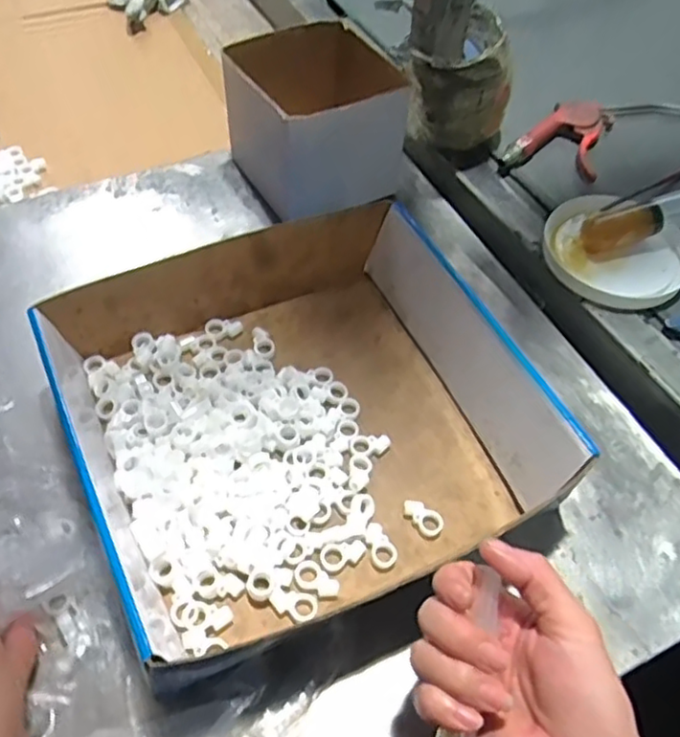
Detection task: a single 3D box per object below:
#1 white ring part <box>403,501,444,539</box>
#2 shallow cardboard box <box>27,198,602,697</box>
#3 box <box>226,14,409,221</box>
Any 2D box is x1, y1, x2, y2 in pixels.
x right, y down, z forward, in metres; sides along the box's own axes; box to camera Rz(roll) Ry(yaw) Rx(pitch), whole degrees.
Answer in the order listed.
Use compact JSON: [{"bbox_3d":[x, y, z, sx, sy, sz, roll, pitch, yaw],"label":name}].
[{"bbox_3d":[0.057,0.103,0.461,0.030,0.008,0.019,39,61,22],"label":"white ring part"},{"bbox_3d":[-0.030,0.025,0.475,0.303,0.072,0.281,-21,58,-17],"label":"shallow cardboard box"},{"bbox_3d":[-0.015,-0.239,0.639,0.150,0.110,0.140,-26,60,-20],"label":"box"}]

